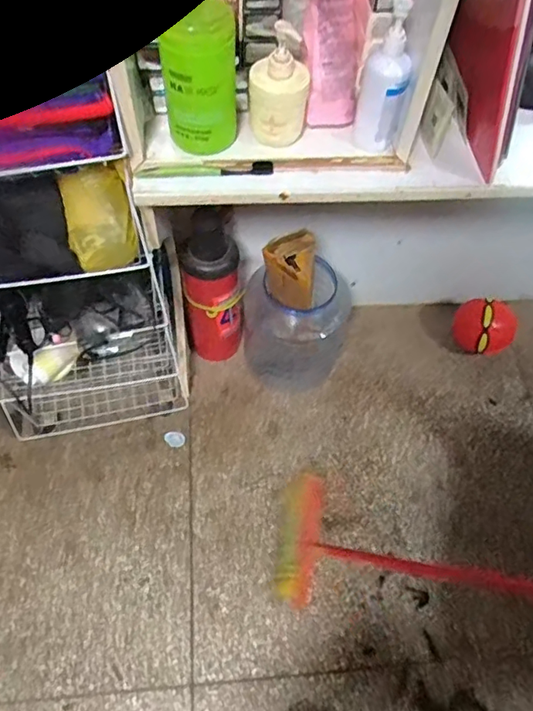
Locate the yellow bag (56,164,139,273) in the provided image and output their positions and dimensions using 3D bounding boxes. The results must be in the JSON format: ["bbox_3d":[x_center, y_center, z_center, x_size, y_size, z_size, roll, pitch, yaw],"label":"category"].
[{"bbox_3d":[-0.254,-0.212,0.812,0.101,0.127,0.112,-18,62,-13],"label":"yellow bag"}]

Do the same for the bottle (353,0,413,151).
[{"bbox_3d":[0.158,-0.371,0.710,0.063,0.186,0.077,13,60,4],"label":"bottle"}]

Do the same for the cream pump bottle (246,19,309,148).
[{"bbox_3d":[0.016,-0.349,0.697,0.081,0.138,0.074,0,60,-3],"label":"cream pump bottle"}]

